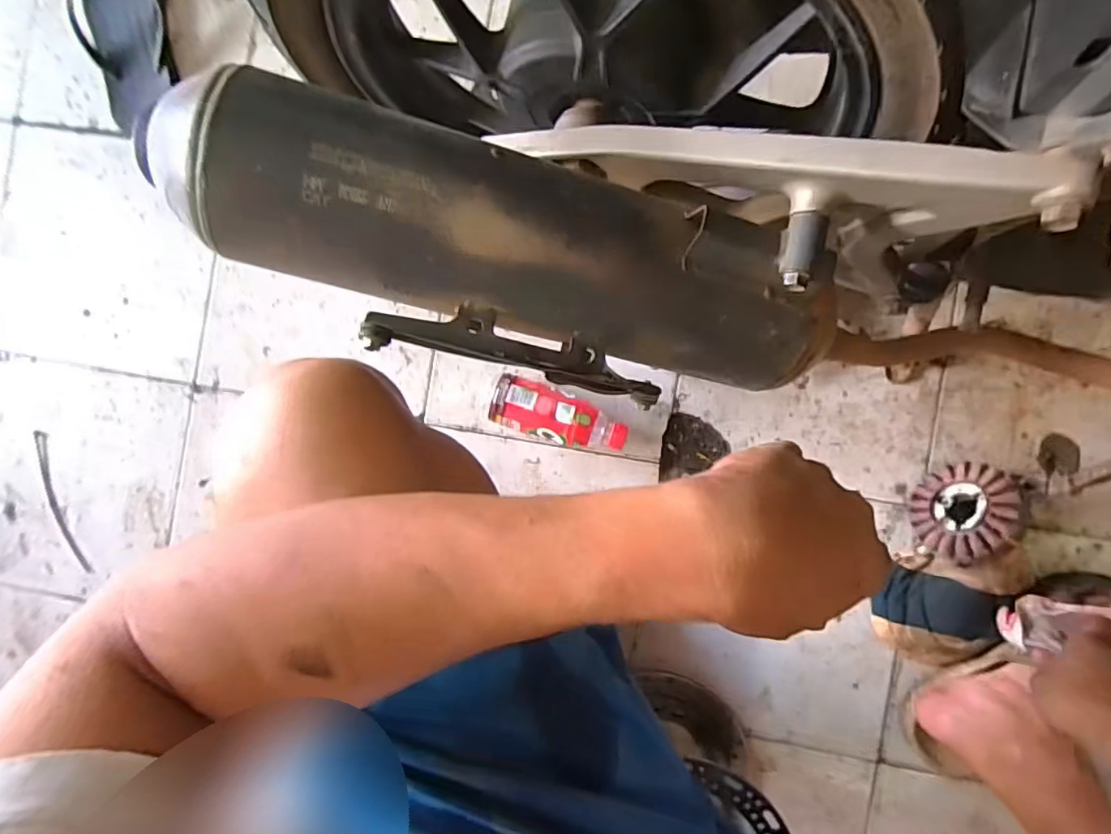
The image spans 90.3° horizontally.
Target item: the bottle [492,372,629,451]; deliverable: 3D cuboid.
[{"bbox_3d":[0.005,0.001,0.634,0.152,0.061,0.058,18,90,3],"label":"bottle"}]

